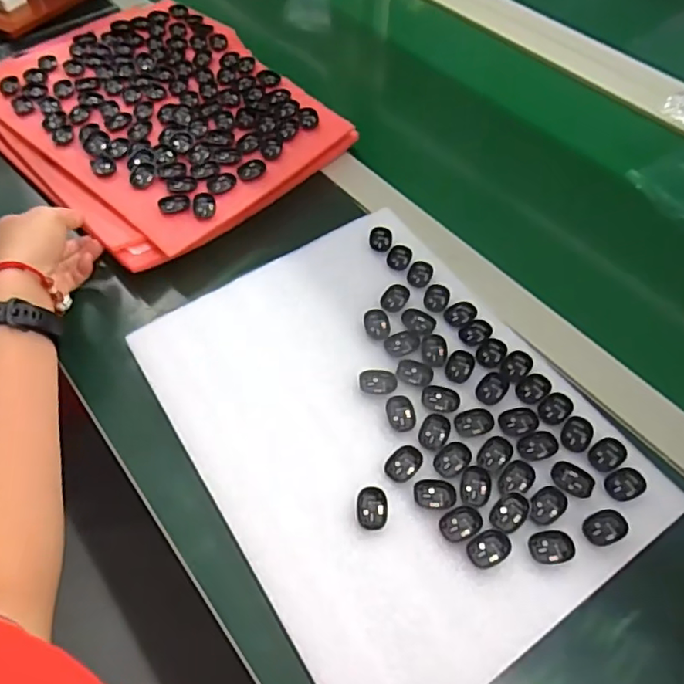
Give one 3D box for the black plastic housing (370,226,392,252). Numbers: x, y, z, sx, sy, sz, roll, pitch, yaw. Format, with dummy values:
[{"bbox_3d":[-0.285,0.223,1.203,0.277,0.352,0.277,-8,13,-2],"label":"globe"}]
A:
[{"bbox_3d":[0.034,-0.092,0.506,0.020,0.004,0.030,1,55,1],"label":"black plastic housing"}]

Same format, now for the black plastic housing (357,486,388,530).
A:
[{"bbox_3d":[0.020,0.108,0.374,0.019,0.005,0.027,-2,55,-1],"label":"black plastic housing"}]

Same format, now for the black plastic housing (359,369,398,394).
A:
[{"bbox_3d":[0.027,0.029,0.426,0.028,0.004,0.020,10,56,7],"label":"black plastic housing"}]

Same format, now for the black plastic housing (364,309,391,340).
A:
[{"bbox_3d":[0.028,-0.015,0.456,0.019,0.006,0.028,-9,56,-6],"label":"black plastic housing"}]

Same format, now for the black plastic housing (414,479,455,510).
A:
[{"bbox_3d":[0.062,0.100,0.378,0.026,0.004,0.020,-2,55,-1],"label":"black plastic housing"}]

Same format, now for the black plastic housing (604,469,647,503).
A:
[{"bbox_3d":[0.188,0.094,0.378,0.027,0.004,0.020,-20,58,-13],"label":"black plastic housing"}]

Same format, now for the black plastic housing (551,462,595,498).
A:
[{"bbox_3d":[0.154,0.091,0.381,0.028,0.004,0.020,29,60,19],"label":"black plastic housing"}]

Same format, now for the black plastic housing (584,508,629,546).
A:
[{"bbox_3d":[0.167,0.117,0.362,0.028,0.007,0.020,-17,57,-11],"label":"black plastic housing"}]

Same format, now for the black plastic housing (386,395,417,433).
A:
[{"bbox_3d":[0.043,0.051,0.410,0.019,0.004,0.028,-11,56,-7],"label":"black plastic housing"}]

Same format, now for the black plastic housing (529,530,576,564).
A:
[{"bbox_3d":[0.131,0.128,0.358,0.027,0.004,0.020,-4,55,-2],"label":"black plastic housing"}]

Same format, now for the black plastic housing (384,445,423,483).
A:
[{"bbox_3d":[0.042,0.082,0.389,0.020,0.004,0.026,36,63,22],"label":"black plastic housing"}]

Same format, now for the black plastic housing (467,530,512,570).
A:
[{"bbox_3d":[0.092,0.129,0.357,0.027,0.004,0.021,-24,59,-16],"label":"black plastic housing"}]

